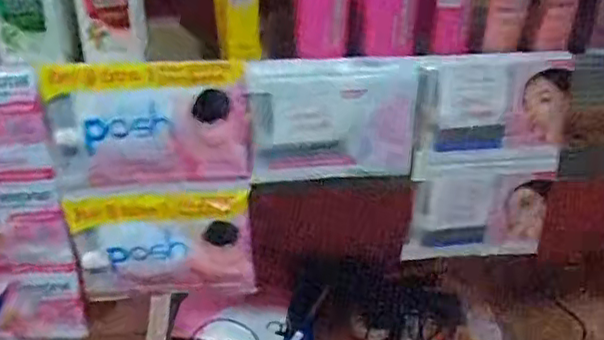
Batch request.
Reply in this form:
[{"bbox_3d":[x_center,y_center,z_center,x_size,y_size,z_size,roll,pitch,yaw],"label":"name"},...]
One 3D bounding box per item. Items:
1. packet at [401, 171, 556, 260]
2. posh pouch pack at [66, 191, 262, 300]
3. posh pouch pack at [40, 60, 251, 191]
[{"bbox_3d":[0.136,0.036,0.496,0.107,0.076,0.009,-2,31,-5],"label":"packet"},{"bbox_3d":[-0.104,0.058,0.484,0.129,0.096,0.010,0,31,-3],"label":"posh pouch pack"},{"bbox_3d":[-0.104,-0.031,0.439,0.131,0.082,0.025,0,31,-2],"label":"posh pouch pack"}]

